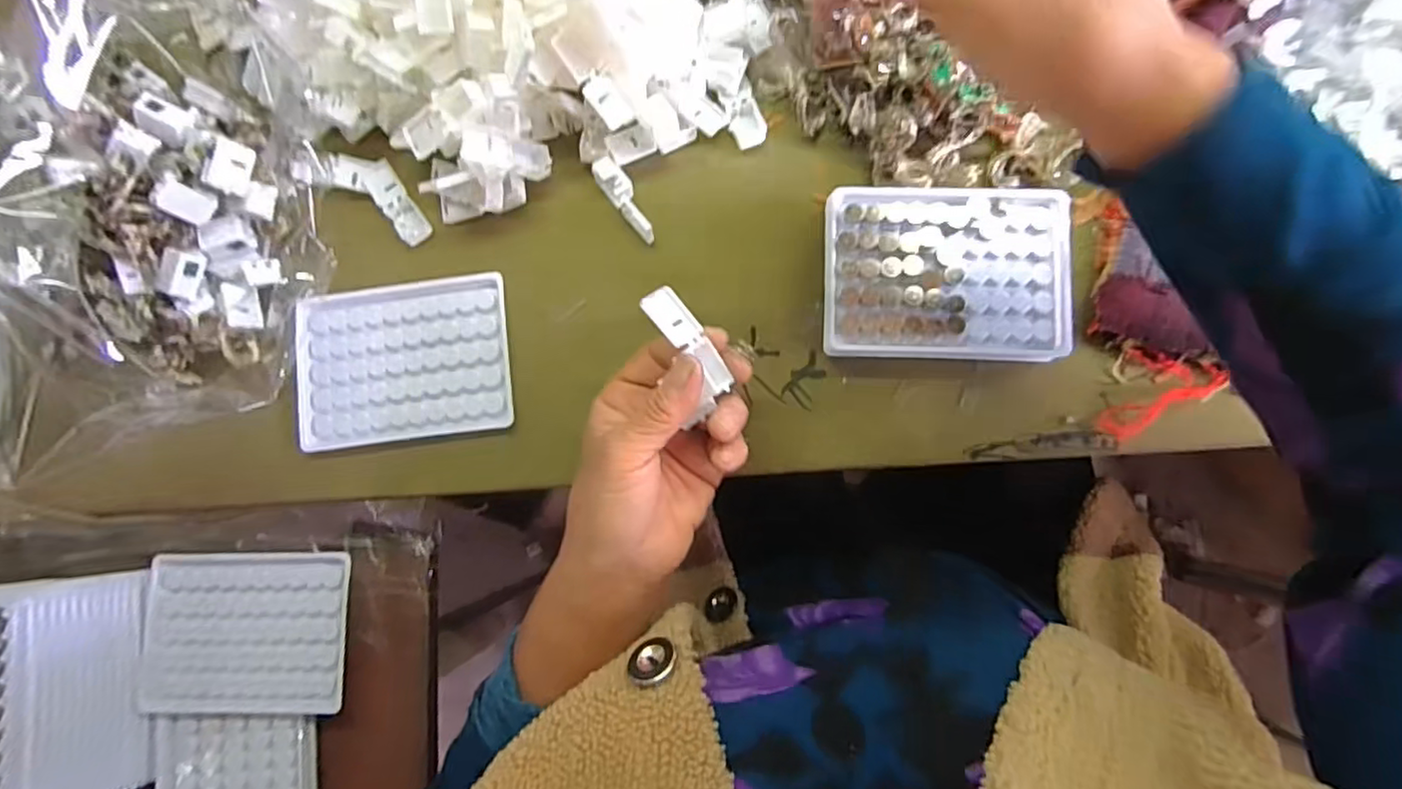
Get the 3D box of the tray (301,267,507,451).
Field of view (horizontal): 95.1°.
[{"bbox_3d":[-0.179,-0.020,0.383,0.126,0.008,0.093,-7,83,3],"label":"tray"}]

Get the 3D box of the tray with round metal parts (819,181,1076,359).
[{"bbox_3d":[0.137,-0.067,0.365,0.131,0.026,0.094,1,83,4],"label":"tray with round metal parts"}]

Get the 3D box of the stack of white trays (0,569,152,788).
[{"bbox_3d":[-0.388,0.173,0.366,0.096,0.068,0.127,-5,83,3],"label":"stack of white trays"}]

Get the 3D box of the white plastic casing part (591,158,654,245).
[{"bbox_3d":[-0.044,-0.116,0.383,0.016,0.018,0.055,-39,83,-1],"label":"white plastic casing part"}]

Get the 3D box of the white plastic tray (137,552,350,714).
[{"bbox_3d":[-0.279,0.147,0.396,0.122,0.010,0.094,-2,81,4],"label":"white plastic tray"}]

